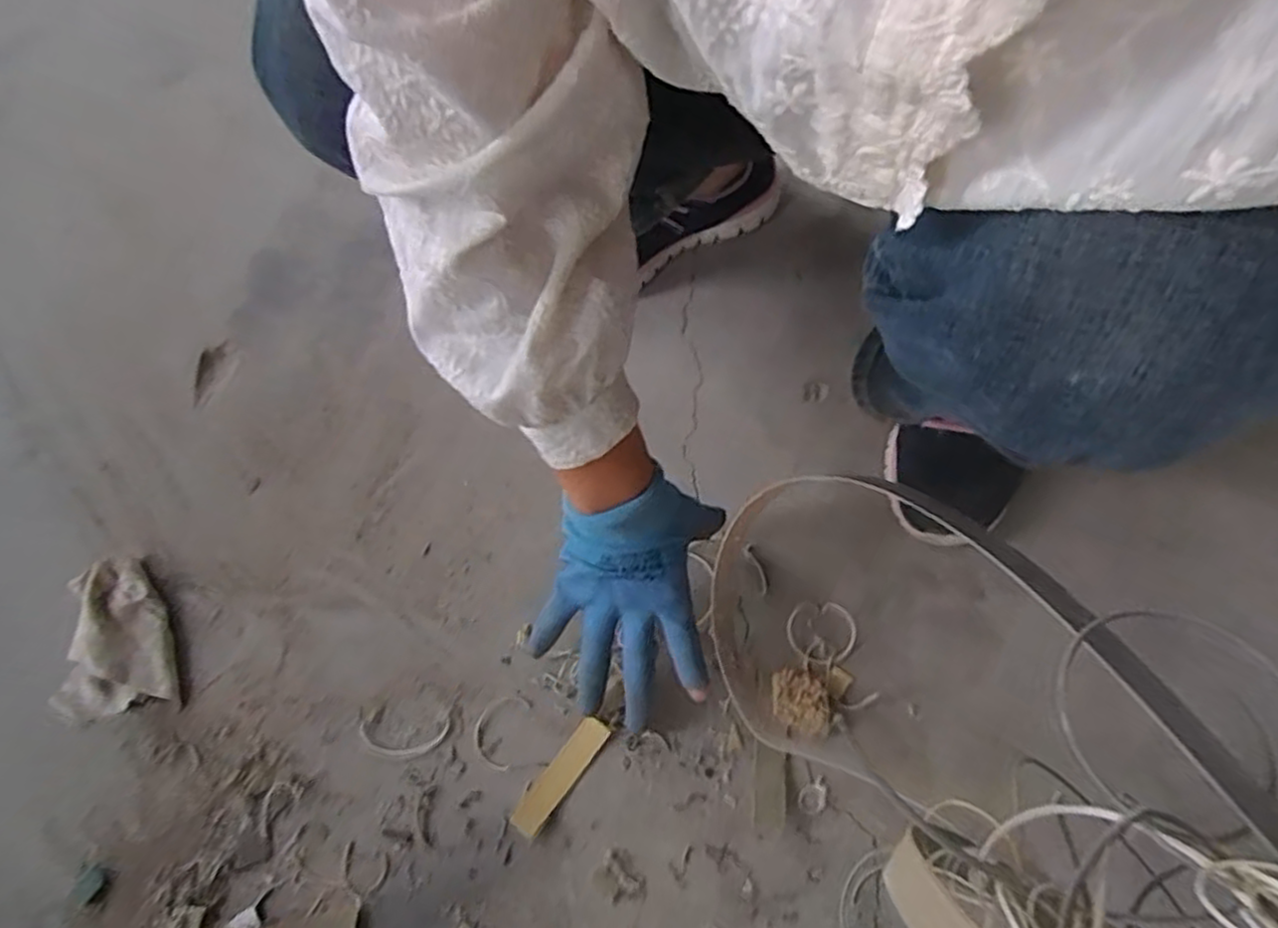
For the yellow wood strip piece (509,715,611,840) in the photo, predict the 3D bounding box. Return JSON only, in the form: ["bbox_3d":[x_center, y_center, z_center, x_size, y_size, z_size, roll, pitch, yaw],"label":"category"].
[{"bbox_3d":[-0.057,0.222,0.525,0.023,0.005,0.088,34,70,18],"label":"yellow wood strip piece"}]

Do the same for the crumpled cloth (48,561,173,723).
[{"bbox_3d":[-0.417,0.134,0.587,0.087,0.020,0.121,-13,63,-3],"label":"crumpled cloth"}]

